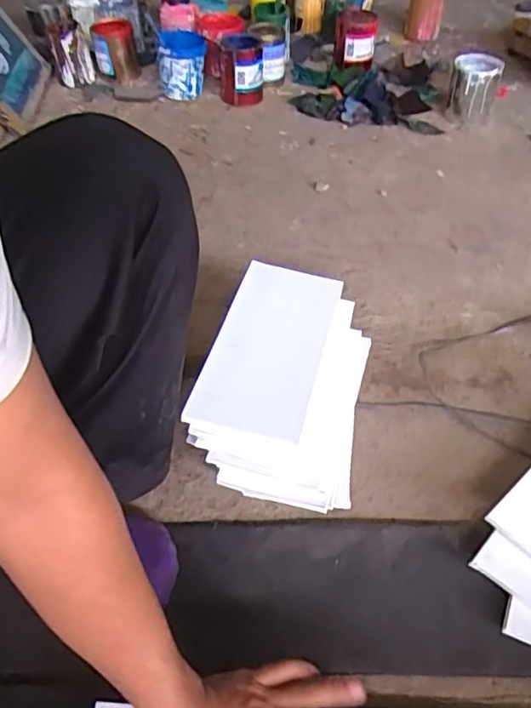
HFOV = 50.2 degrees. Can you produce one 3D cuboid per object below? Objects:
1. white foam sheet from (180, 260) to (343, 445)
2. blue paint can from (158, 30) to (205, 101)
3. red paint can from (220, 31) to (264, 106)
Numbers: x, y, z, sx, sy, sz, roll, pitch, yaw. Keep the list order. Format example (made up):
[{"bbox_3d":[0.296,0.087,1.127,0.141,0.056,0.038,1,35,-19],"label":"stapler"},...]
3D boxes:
[{"bbox_3d":[0.008,-0.013,0.753,0.137,0.010,0.292,18,52,3],"label":"white foam sheet"},{"bbox_3d":[-0.212,-0.735,1.445,0.126,0.129,0.115,-7,49,-3],"label":"blue paint can"},{"bbox_3d":[-0.062,-0.703,1.409,0.110,0.133,0.104,-3,49,0],"label":"red paint can"}]

